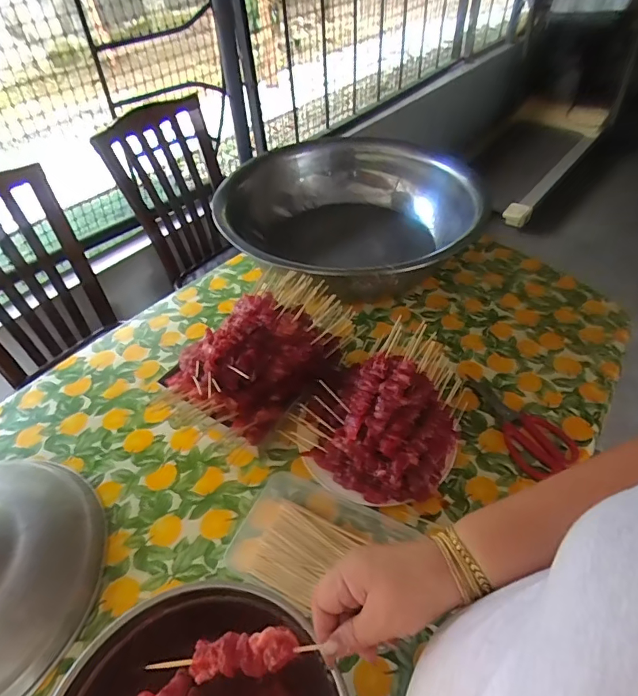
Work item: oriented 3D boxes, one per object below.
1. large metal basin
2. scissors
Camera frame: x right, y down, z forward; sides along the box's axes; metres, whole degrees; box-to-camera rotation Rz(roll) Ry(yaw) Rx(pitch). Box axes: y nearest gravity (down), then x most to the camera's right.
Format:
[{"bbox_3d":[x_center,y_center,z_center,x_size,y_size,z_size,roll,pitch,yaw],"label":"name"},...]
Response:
[{"bbox_3d":[0.067,-0.294,1.073,0.509,0.171,0.600,19,50,20],"label":"large metal basin"},{"bbox_3d":[0.329,0.115,0.768,0.102,0.014,0.204,-21,49,-16],"label":"scissors"}]

